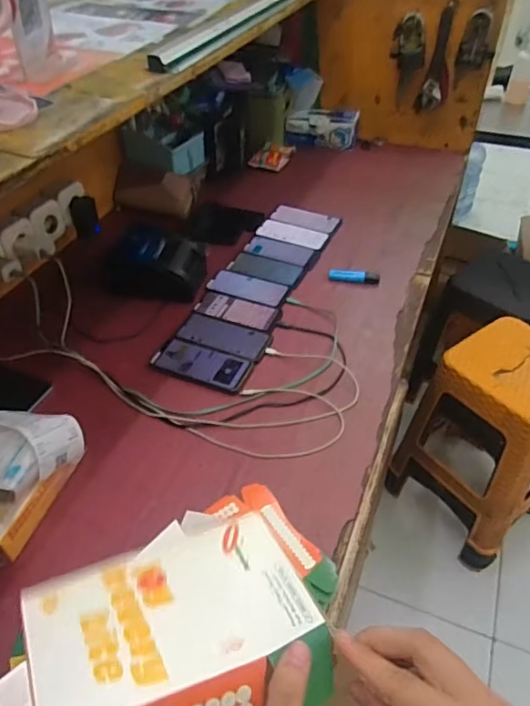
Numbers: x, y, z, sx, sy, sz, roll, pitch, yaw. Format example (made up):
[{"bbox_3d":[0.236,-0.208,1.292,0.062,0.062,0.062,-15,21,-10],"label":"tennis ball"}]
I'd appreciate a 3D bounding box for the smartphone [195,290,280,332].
[{"bbox_3d":[-0.056,-0.080,1.009,0.173,0.005,0.071,16,46,17],"label":"smartphone"}]

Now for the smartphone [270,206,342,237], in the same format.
[{"bbox_3d":[0.100,-0.322,1.251,0.168,0.007,0.080,20,47,21],"label":"smartphone"}]

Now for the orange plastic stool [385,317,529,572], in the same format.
[{"bbox_3d":[0.597,0.244,1.392,0.313,0.581,0.341,-28,49,-25],"label":"orange plastic stool"}]

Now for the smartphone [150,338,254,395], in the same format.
[{"bbox_3d":[-0.107,0.019,0.897,0.163,0.013,0.076,14,45,15],"label":"smartphone"}]

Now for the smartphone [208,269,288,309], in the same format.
[{"bbox_3d":[-0.035,-0.130,1.056,0.161,0.004,0.084,16,46,17],"label":"smartphone"}]

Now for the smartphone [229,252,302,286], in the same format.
[{"bbox_3d":[0.005,-0.184,1.129,0.154,0.004,0.074,16,46,18],"label":"smartphone"}]

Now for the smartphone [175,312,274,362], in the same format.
[{"bbox_3d":[-0.074,-0.032,0.945,0.170,0.008,0.085,16,46,17],"label":"smartphone"}]

